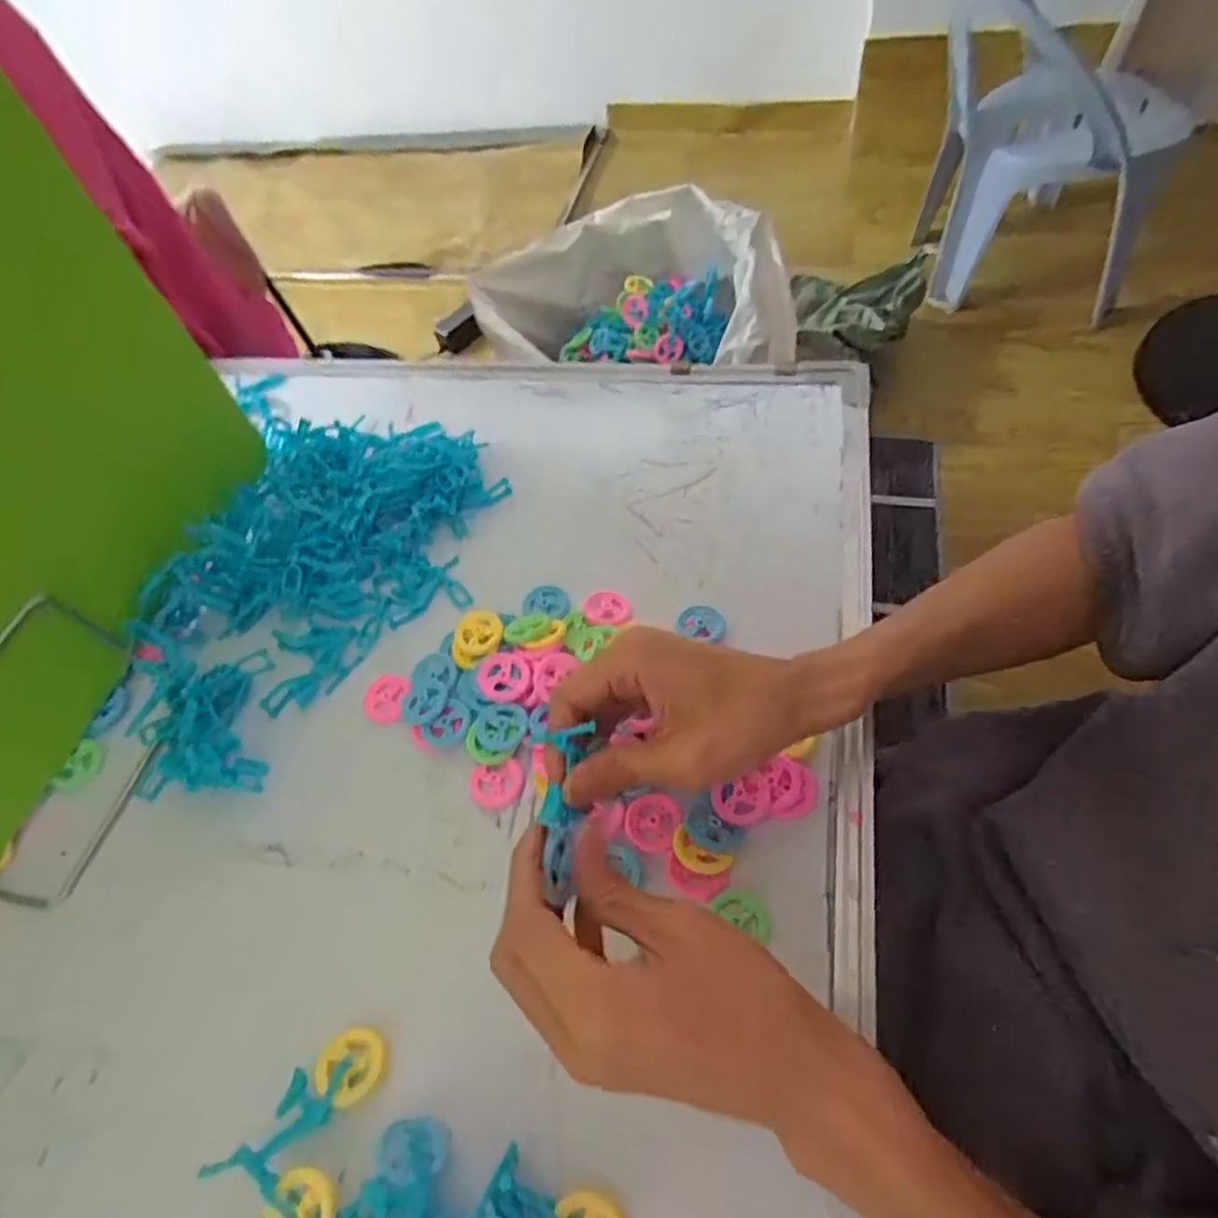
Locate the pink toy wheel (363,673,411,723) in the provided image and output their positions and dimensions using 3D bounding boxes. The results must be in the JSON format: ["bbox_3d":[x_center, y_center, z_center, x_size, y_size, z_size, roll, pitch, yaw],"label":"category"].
[{"bbox_3d":[-0.136,0.054,0.417,0.030,0.009,0.029,-4,56,6],"label":"pink toy wheel"}]

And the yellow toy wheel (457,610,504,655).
[{"bbox_3d":[-0.080,0.014,0.420,0.028,0.004,0.029,-1,67,2],"label":"yellow toy wheel"}]

